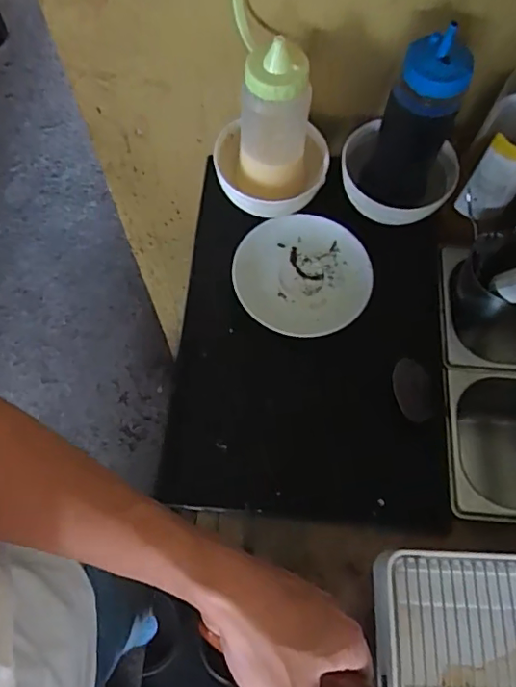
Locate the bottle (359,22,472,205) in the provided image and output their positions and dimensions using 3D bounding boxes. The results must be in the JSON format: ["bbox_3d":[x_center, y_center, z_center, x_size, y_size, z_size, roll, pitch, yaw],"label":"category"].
[{"bbox_3d":[0.161,-0.216,0.573,0.075,0.225,0.067,20,68,7],"label":"bottle"}]

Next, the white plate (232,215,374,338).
[{"bbox_3d":[0.053,-0.077,0.608,0.154,0.019,0.144,0,67,-1],"label":"white plate"}]

